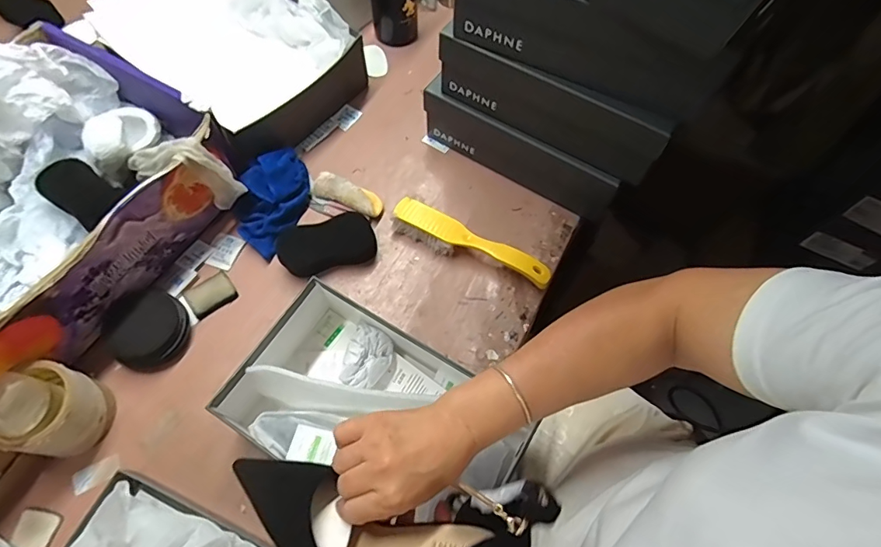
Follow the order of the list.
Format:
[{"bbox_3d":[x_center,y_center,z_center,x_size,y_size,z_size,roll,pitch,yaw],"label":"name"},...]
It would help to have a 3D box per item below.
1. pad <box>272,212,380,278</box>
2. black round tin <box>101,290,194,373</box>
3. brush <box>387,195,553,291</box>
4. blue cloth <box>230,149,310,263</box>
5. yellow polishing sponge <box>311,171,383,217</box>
[{"bbox_3d":[-0.154,-0.040,0.651,0.128,0.038,0.068,-8,65,-6],"label":"pad"},{"bbox_3d":[-0.366,0.069,0.602,0.095,0.034,0.091,30,67,13],"label":"black round tin"},{"bbox_3d":[0.040,-0.037,0.652,0.224,0.045,0.043,28,67,12],"label":"brush"},{"bbox_3d":[-0.230,-0.104,0.670,0.101,0.055,0.136,37,69,15],"label":"blue cloth"},{"bbox_3d":[-0.134,-0.114,0.699,0.105,0.022,0.039,22,65,9],"label":"yellow polishing sponge"}]

